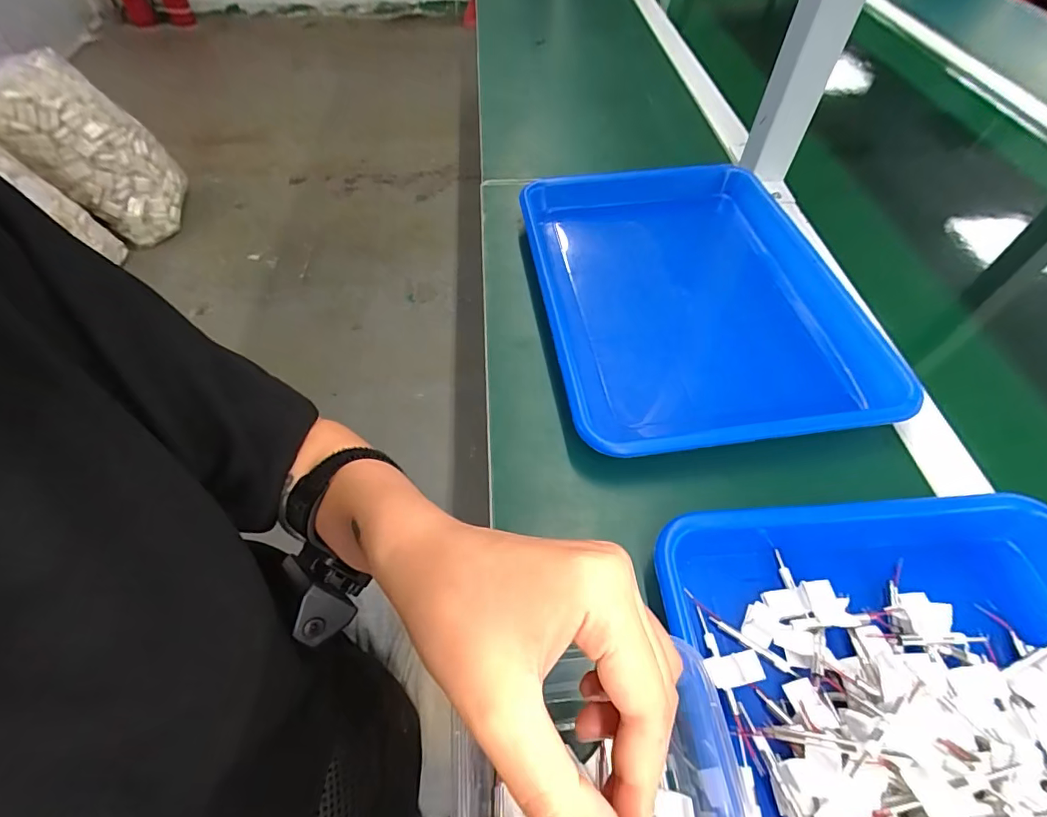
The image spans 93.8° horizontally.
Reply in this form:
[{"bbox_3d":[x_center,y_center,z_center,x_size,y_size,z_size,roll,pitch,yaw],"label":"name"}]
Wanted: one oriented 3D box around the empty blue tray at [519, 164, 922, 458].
[{"bbox_3d":[0.140,-0.106,0.427,0.249,0.032,0.322,-6,54,-5],"label":"empty blue tray"}]

